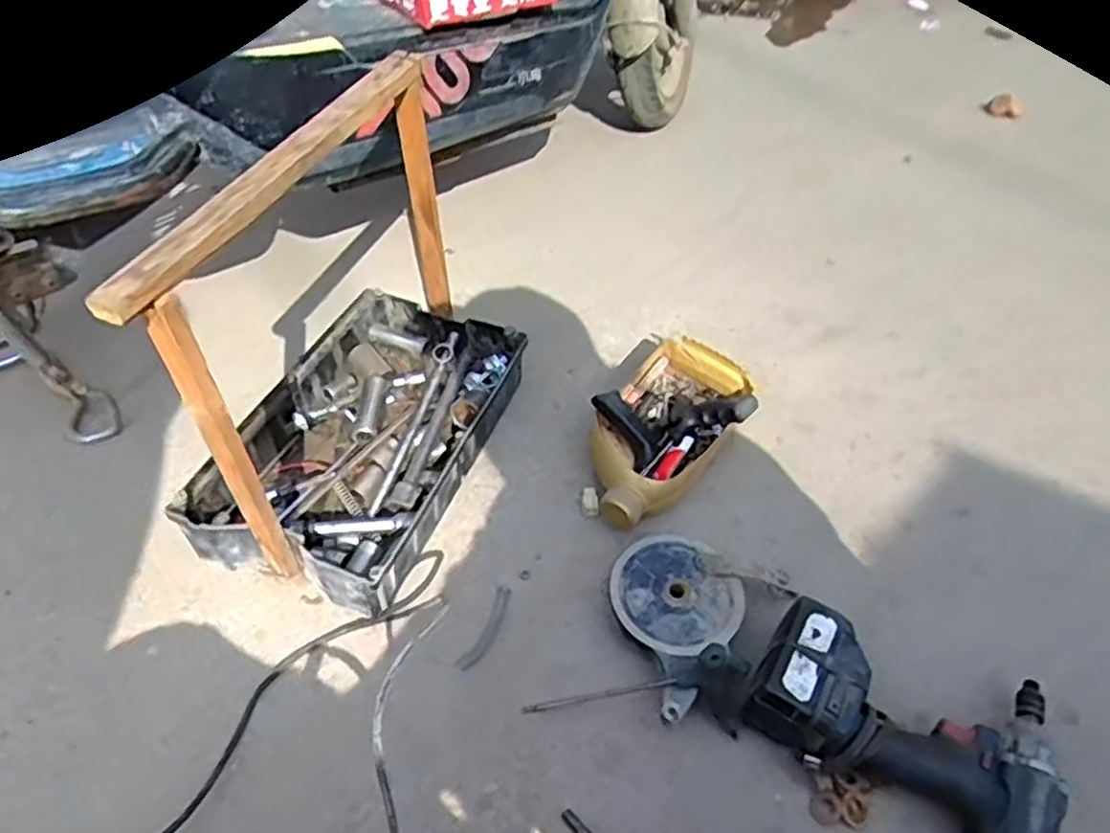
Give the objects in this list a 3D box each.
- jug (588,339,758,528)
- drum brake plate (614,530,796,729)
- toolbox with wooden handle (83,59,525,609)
[{"bbox_3d":[0.122,0.016,0.823,0.144,0.104,0.245,27,50,17],"label":"jug"},{"bbox_3d":[0.115,0.187,0.689,0.146,0.074,0.169,29,51,20],"label":"drum brake plate"},{"bbox_3d":[-0.192,-0.074,0.700,0.221,0.377,0.399,18,48,10],"label":"toolbox with wooden handle"}]

